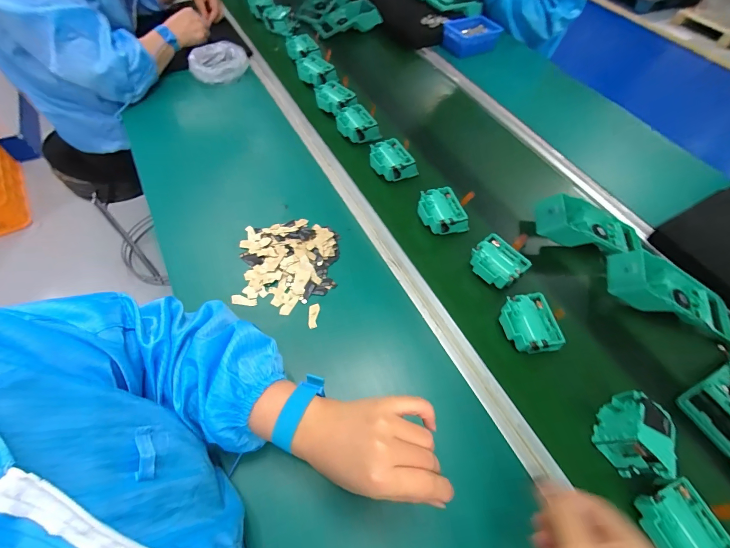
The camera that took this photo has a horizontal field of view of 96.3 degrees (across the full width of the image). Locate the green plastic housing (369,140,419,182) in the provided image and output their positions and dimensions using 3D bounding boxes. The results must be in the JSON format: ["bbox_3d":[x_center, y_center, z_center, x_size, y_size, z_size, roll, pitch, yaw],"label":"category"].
[{"bbox_3d":[0.053,-0.209,0.612,0.077,0.038,0.086,-28,62,-18],"label":"green plastic housing"}]

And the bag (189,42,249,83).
[{"bbox_3d":[-0.327,-0.472,0.735,0.125,0.045,0.096,-16,59,-11],"label":"bag"}]

